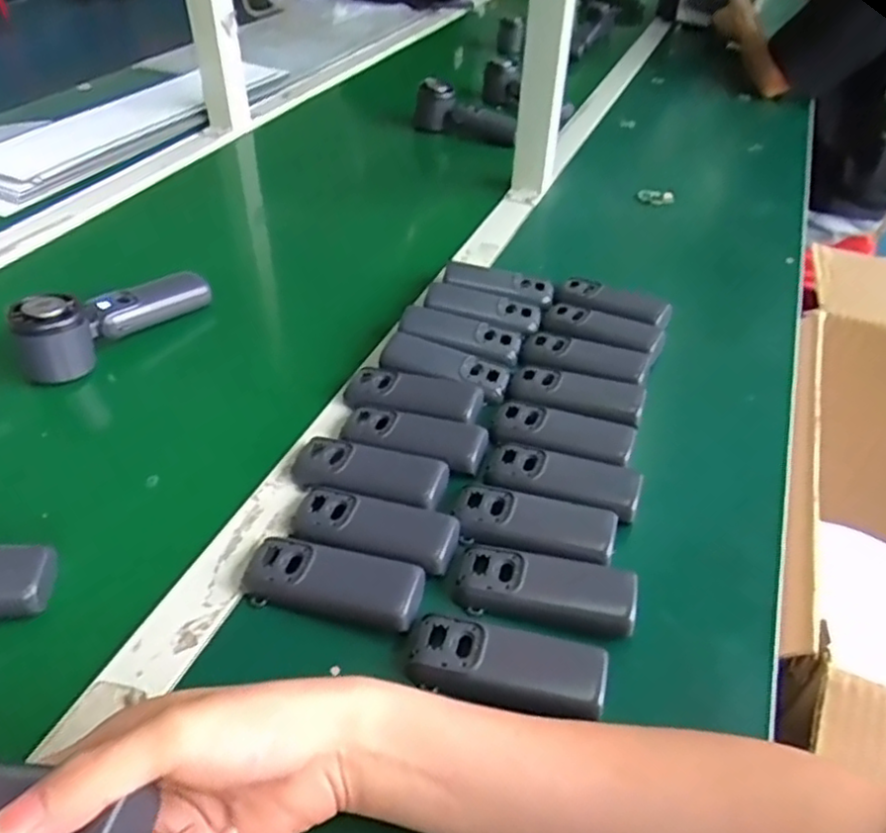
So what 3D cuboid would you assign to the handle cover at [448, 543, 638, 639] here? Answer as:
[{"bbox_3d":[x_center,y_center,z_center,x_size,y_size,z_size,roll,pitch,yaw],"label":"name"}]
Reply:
[{"bbox_3d":[0.060,0.101,0.412,0.106,0.019,0.043,10,40,9],"label":"handle cover"}]

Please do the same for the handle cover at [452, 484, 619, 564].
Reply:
[{"bbox_3d":[0.058,0.068,0.443,0.102,0.014,0.039,12,40,11],"label":"handle cover"}]

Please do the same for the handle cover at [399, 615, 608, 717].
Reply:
[{"bbox_3d":[0.033,0.134,0.373,0.106,0.015,0.035,11,40,10],"label":"handle cover"}]

